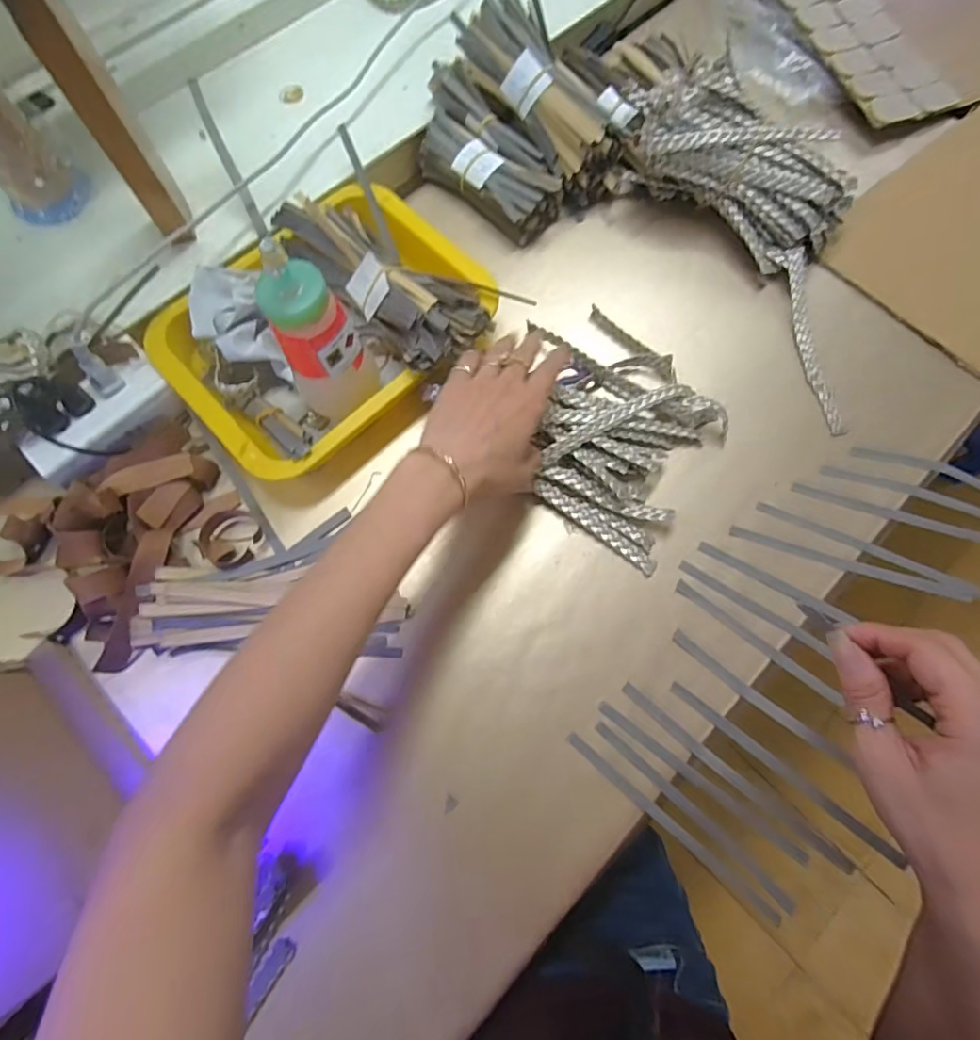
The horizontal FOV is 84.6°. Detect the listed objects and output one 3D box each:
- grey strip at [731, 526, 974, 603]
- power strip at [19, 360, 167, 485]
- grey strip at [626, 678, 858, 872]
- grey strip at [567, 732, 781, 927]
[{"bbox_3d":[0.279,0.032,0.421,0.175,0.019,0.012,18,74,6],"label":"grey strip"},{"bbox_3d":[-0.319,-0.081,0.444,0.058,0.030,0.119,43,78,12],"label":"power strip"},{"bbox_3d":[0.165,0.175,0.372,0.169,0.031,0.011,39,77,11],"label":"grey strip"},{"bbox_3d":[0.123,0.210,0.371,0.171,0.009,0.008,40,77,11],"label":"grey strip"}]

